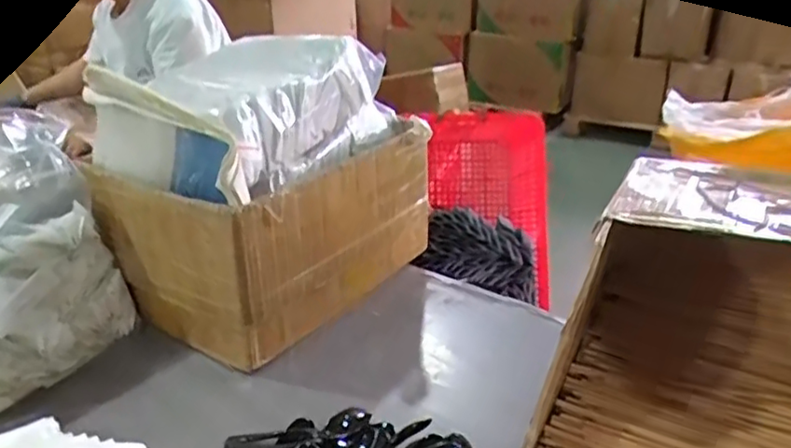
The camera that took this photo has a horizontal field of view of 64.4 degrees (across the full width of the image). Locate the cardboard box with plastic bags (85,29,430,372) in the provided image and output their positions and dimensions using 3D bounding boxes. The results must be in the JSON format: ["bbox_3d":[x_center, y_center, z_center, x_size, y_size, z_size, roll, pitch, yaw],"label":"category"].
[{"bbox_3d":[-0.163,-0.058,0.881,0.256,0.332,0.404,16,30,33],"label":"cardboard box with plastic bags"}]

